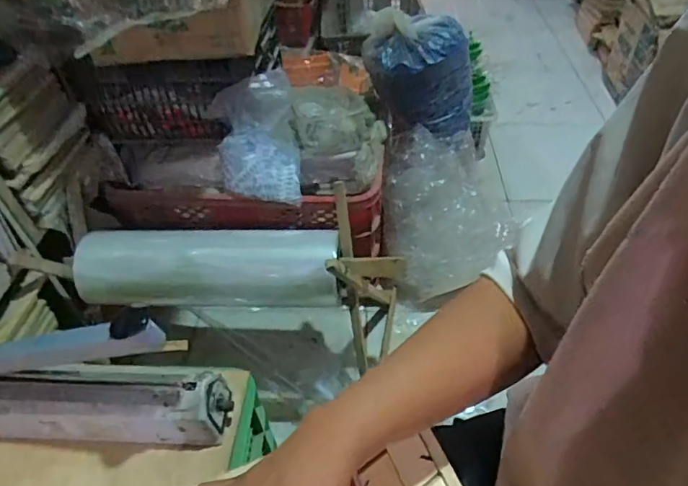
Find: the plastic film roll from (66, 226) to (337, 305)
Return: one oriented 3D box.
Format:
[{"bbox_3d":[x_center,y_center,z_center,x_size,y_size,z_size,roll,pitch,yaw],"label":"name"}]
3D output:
[{"bbox_3d":[-0.250,0.045,0.919,0.479,0.099,0.112,0,46,4],"label":"plastic film roll"}]

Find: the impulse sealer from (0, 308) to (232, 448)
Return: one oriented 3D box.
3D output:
[{"bbox_3d":[-0.354,0.175,0.615,0.383,0.192,0.072,-1,45,3],"label":"impulse sealer"}]

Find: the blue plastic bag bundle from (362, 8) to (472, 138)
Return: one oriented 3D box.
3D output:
[{"bbox_3d":[0.172,-0.391,1.193,0.252,0.224,0.177,1,46,5],"label":"blue plastic bag bundle"}]

